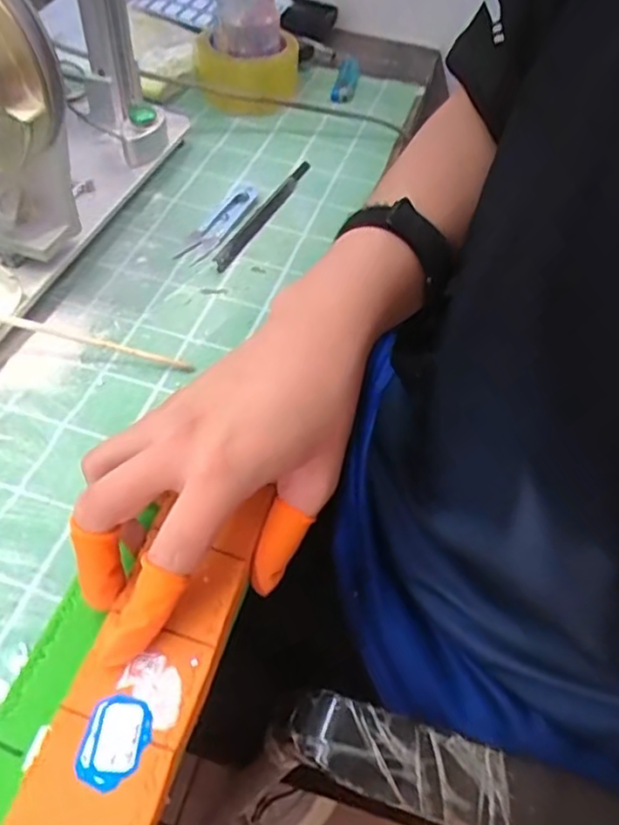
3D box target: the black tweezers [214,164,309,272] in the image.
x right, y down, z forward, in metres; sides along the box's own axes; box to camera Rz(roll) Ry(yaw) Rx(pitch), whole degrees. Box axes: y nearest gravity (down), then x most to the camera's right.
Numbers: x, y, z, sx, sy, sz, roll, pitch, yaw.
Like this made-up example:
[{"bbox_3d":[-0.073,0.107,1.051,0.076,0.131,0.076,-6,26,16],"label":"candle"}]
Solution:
[{"bbox_3d":[-0.037,-0.167,0.525,0.014,0.009,0.163,21,52,13],"label":"black tweezers"}]

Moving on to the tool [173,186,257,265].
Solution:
[{"bbox_3d":[-0.073,-0.154,0.511,0.023,0.006,0.104,23,53,15],"label":"tool"}]

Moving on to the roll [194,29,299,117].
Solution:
[{"bbox_3d":[-0.063,-0.339,0.634,0.108,0.049,0.101,-4,51,-8],"label":"roll"}]

